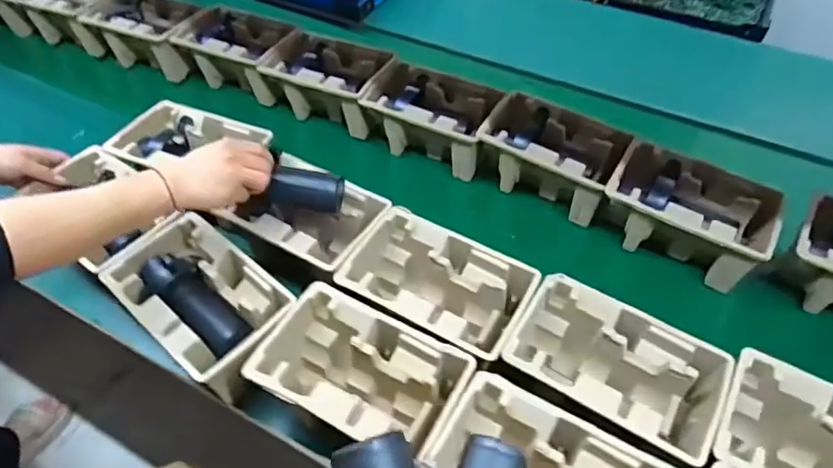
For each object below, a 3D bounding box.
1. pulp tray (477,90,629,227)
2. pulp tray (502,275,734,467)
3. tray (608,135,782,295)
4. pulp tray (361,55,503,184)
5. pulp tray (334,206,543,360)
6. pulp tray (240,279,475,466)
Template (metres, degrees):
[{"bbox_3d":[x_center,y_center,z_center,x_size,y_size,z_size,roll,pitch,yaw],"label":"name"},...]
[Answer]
[{"bbox_3d":[0.219,-0.125,0.883,0.220,0.102,0.139,24,55,21],"label":"pulp tray"},{"bbox_3d":[0.225,0.164,0.636,0.231,0.092,0.146,23,55,20],"label":"pulp tray"},{"bbox_3d":[0.395,-0.028,0.799,0.228,0.099,0.142,32,58,25],"label":"tray"},{"bbox_3d":[0.031,-0.205,0.948,0.219,0.102,0.131,21,54,19],"label":"pulp tray"},{"bbox_3d":[0.028,0.076,0.707,0.237,0.091,0.148,24,55,21],"label":"pulp tray"},{"bbox_3d":[-0.061,0.168,0.631,0.221,0.089,0.137,22,55,19],"label":"pulp tray"}]

